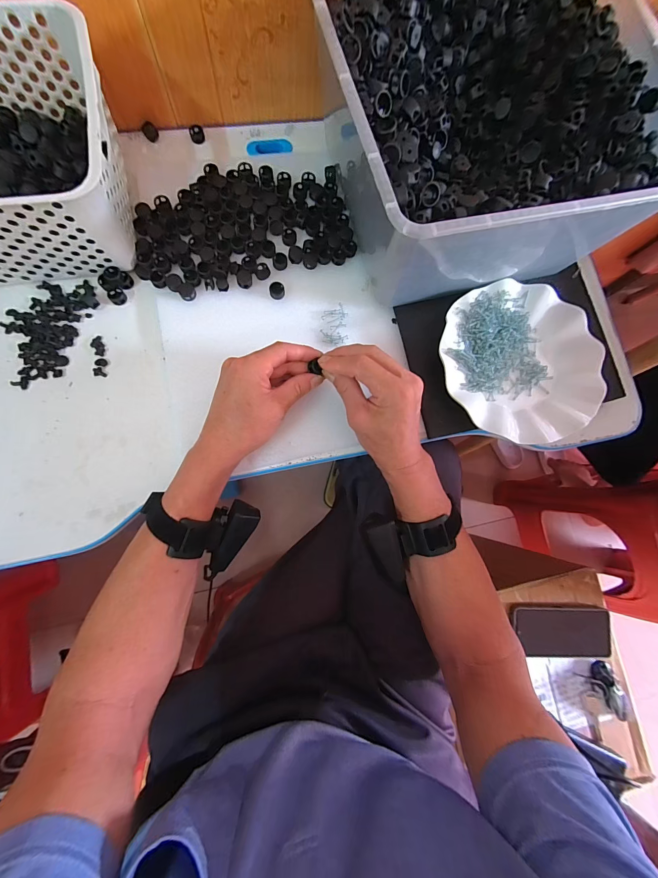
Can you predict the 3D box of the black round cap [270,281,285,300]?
[{"bbox_3d":[-0.059,-0.168,0.375,0.016,0.007,0.018,2,82,-5],"label":"black round cap"}]

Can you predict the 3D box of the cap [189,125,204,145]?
[{"bbox_3d":[-0.164,-0.379,0.411,0.017,0.012,0.017,1,82,-5],"label":"cap"}]

